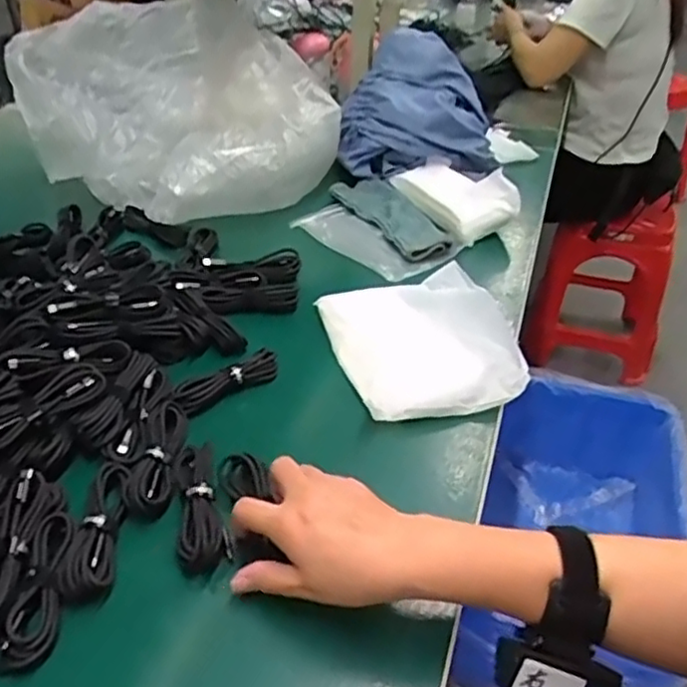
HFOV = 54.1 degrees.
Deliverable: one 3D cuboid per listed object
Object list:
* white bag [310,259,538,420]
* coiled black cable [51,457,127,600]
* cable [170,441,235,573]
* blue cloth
[{"bbox_3d":[0.081,-0.004,0.673,0.169,0.041,0.195,-8,37,-14],"label":"white bag"},{"bbox_3d":[-0.179,0.132,0.489,0.035,0.026,0.114,-2,36,-6],"label":"coiled black cable"},{"bbox_3d":[-0.110,0.121,0.505,0.036,0.019,0.115,-9,38,-16],"label":"cable"},{"bbox_3d":[0.108,-0.354,0.999,0.239,0.180,0.199,1,36,-2],"label":"blue cloth"}]

